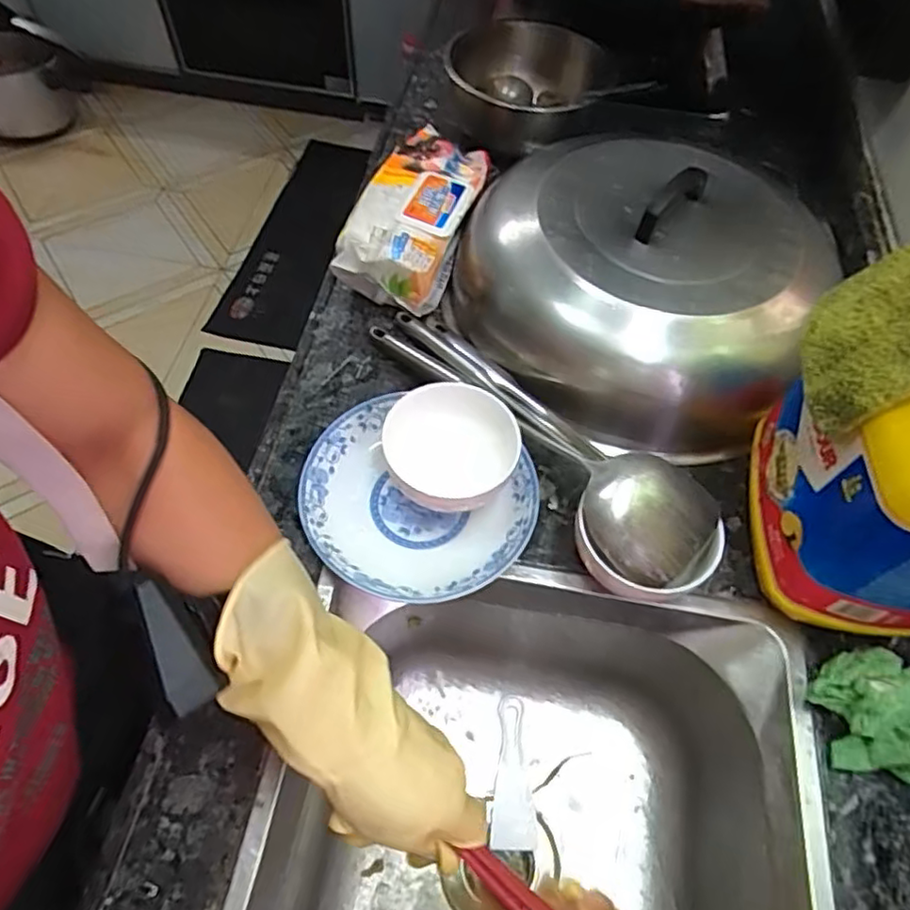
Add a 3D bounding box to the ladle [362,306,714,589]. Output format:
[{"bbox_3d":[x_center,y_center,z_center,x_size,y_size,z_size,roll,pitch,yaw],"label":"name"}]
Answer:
[{"bbox_3d":[0.064,-0.031,0.564,0.093,0.079,0.357,-34,66,-21],"label":"ladle"}]

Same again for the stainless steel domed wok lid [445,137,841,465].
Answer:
[{"bbox_3d":[0.176,-0.174,0.631,0.336,0.121,0.283,33,62,16],"label":"stainless steel domed wok lid"}]

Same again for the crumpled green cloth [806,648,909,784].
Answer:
[{"bbox_3d":[0.313,0.190,0.465,0.085,0.048,0.084,-6,59,-7],"label":"crumpled green cloth"}]

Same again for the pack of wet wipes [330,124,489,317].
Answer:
[{"bbox_3d":[-0.039,-0.264,0.696,0.108,0.064,0.234,19,59,8],"label":"pack of wet wipes"}]

